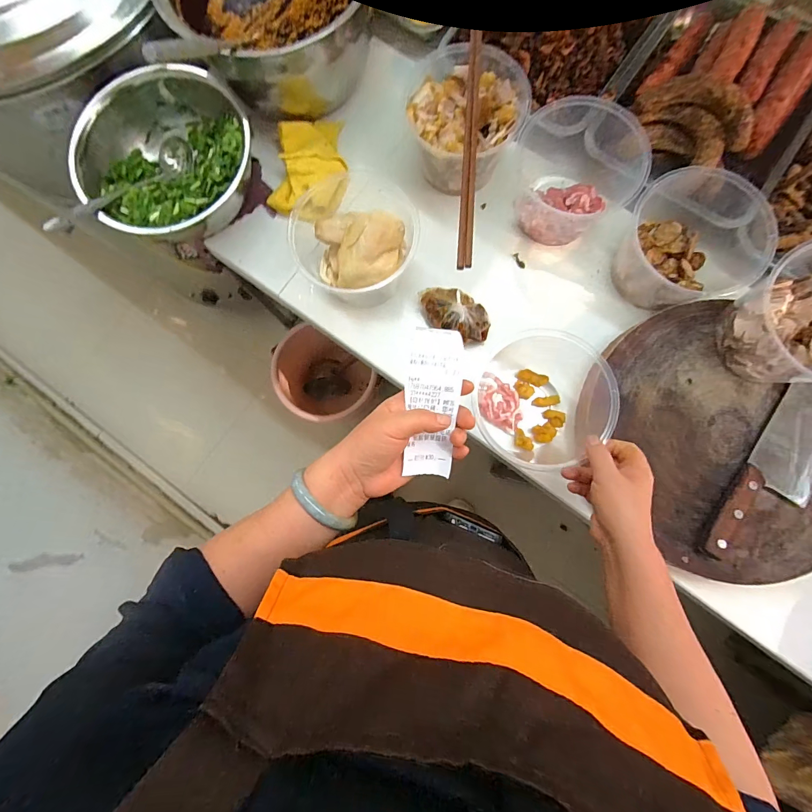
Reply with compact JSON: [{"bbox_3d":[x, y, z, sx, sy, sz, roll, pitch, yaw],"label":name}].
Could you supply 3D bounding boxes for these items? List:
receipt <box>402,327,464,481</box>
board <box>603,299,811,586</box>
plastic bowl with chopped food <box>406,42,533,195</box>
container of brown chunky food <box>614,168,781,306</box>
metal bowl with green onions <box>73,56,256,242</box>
[{"bbox_3d":[0.026,-0.004,0.364,0.049,0.029,0.140,4,94,1],"label":"receipt"},{"bbox_3d":[0.443,0.038,0.492,0.349,0.041,0.367,-2,84,1],"label":"board"},{"bbox_3d":[0.085,-0.406,0.546,0.152,0.099,0.165,0,84,1],"label":"plastic bowl with chopped food"},{"bbox_3d":[0.390,-0.228,0.517,0.196,0.100,0.165,-42,85,-4],"label":"container of brown chunky food"},{"bbox_3d":[-0.355,-0.360,0.575,0.244,0.090,0.238,0,84,1],"label":"metal bowl with green onions"}]

